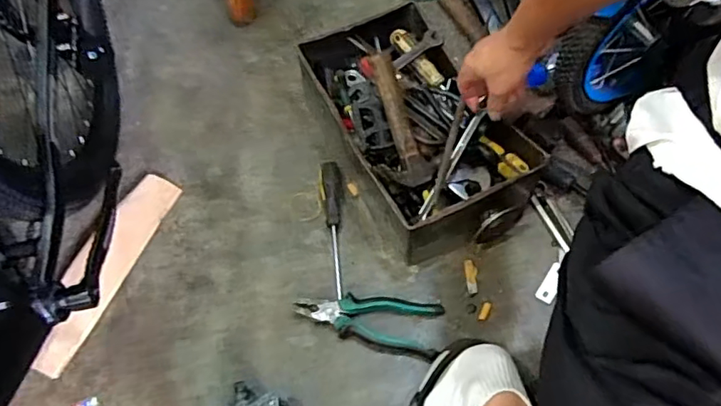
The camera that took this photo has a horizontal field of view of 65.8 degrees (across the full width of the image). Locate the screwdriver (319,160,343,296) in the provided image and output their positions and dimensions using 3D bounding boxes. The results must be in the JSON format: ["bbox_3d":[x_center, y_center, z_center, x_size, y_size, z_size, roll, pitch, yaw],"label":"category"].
[{"bbox_3d":[-0.038,0.031,0.793,0.030,0.031,0.205,-6,60,-1],"label":"screwdriver"}]

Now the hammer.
[{"bbox_3d":[0.049,-0.106,0.716,0.076,0.024,0.172,-20,98,-9],"label":"hammer"}]

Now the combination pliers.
[{"bbox_3d":[0.009,0.151,0.729,0.188,0.021,0.071,10,61,8],"label":"combination pliers"}]

